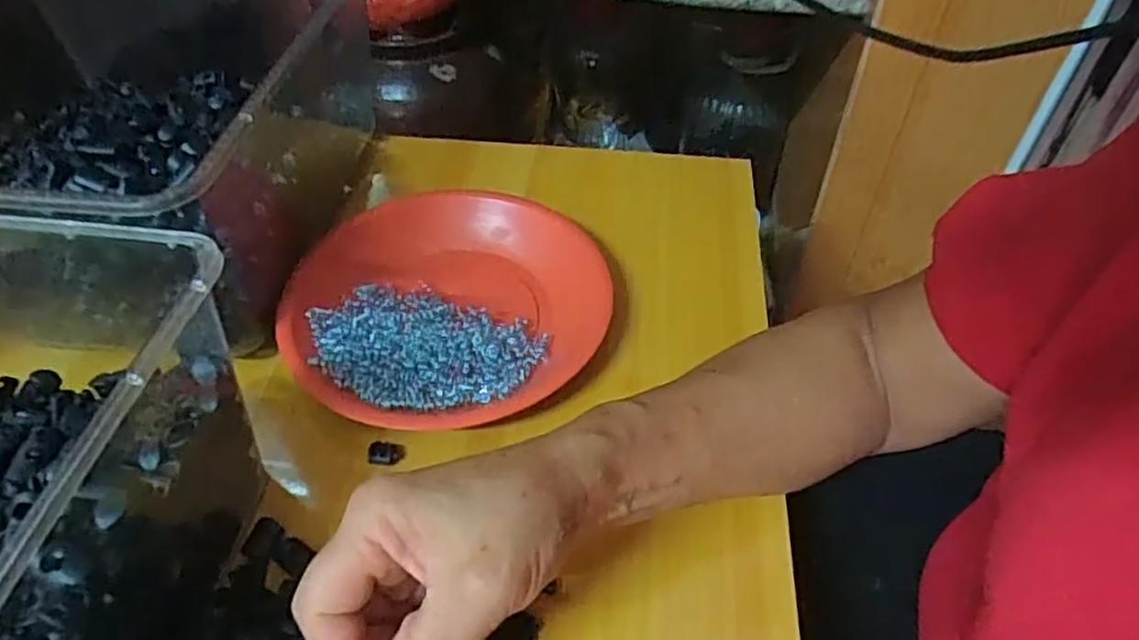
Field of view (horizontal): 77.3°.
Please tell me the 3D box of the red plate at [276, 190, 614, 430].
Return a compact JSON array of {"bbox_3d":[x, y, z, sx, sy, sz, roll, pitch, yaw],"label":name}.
[{"bbox_3d":[-0.073,-0.011,0.439,0.189,0.028,0.182,-1,48,1],"label":"red plate"}]

